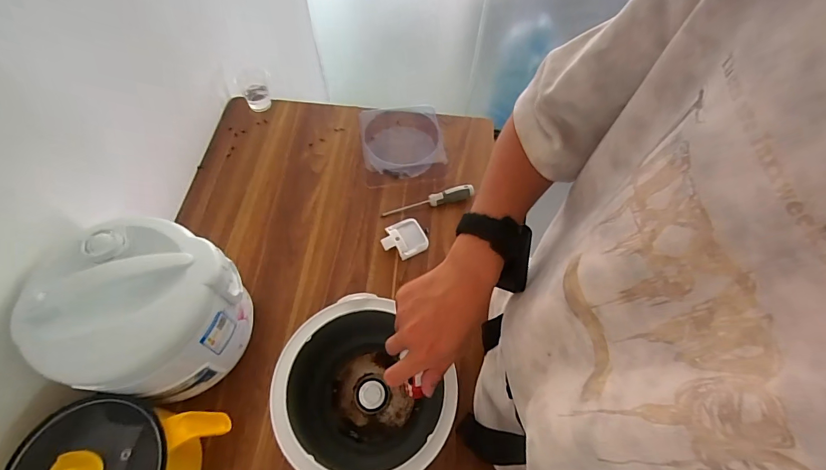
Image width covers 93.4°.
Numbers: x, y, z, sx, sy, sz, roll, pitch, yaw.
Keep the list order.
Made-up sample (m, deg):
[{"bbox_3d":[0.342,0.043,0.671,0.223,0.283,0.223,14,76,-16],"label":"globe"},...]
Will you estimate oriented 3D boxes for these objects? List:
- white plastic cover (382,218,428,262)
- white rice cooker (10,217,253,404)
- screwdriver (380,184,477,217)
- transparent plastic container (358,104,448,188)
[{"bbox_3d":[-0.018,0.008,0.722,0.078,0.019,0.078,-21,62,-19],"label":"white plastic cover"},{"bbox_3d":[-0.346,0.098,0.515,0.191,0.191,0.202,1,61,-1],"label":"white rice cooker"},{"bbox_3d":[0.029,-0.065,0.755,0.181,0.029,0.024,-12,62,-8],"label":"screwdriver"},{"bbox_3d":[-0.021,-0.195,0.819,0.175,0.047,0.180,-4,62,-4],"label":"transparent plastic container"}]

